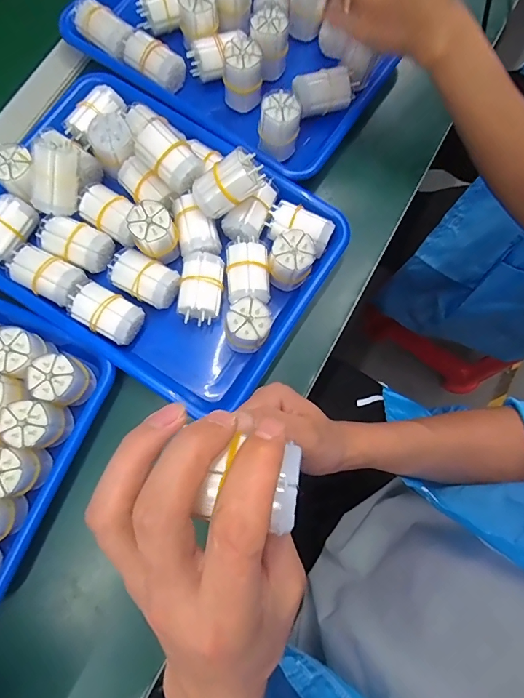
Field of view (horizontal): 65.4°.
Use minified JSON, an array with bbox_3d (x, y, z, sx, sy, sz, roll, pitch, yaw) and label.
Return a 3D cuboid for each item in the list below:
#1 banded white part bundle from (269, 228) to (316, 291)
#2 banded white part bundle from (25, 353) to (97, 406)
[{"bbox_3d":[0.028,-0.082,0.385,0.038,0.057,0.036,0,77,-1],"label":"banded white part bundle"},{"bbox_3d":[-0.173,0.029,0.359,0.037,0.059,0.038,0,77,-1],"label":"banded white part bundle"}]

